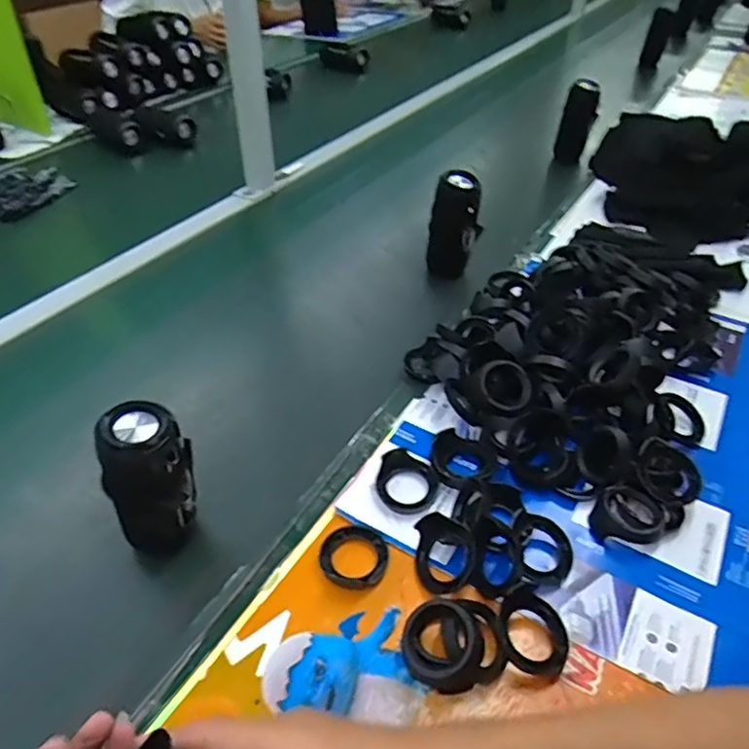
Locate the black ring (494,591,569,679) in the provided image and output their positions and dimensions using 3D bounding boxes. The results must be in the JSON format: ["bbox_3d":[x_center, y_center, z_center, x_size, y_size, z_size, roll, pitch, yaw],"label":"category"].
[{"bbox_3d":[0.125,0.205,0.472,0.060,0.011,0.058,8,51,-10],"label":"black ring"}]

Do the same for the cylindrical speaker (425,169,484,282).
[{"bbox_3d":[0.117,-0.218,0.868,0.063,0.141,0.061,1,40,-1],"label":"cylindrical speaker"}]

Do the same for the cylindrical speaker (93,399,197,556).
[{"bbox_3d":[-0.192,0.095,0.516,0.057,0.138,0.068,10,42,12],"label":"cylindrical speaker"}]

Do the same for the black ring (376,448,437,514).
[{"bbox_3d":[0.032,0.105,0.586,0.057,0.024,0.065,1,41,2],"label":"black ring"}]

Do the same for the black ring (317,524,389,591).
[{"bbox_3d":[-0.019,0.160,0.527,0.059,0.017,0.064,0,41,0],"label":"black ring"}]

